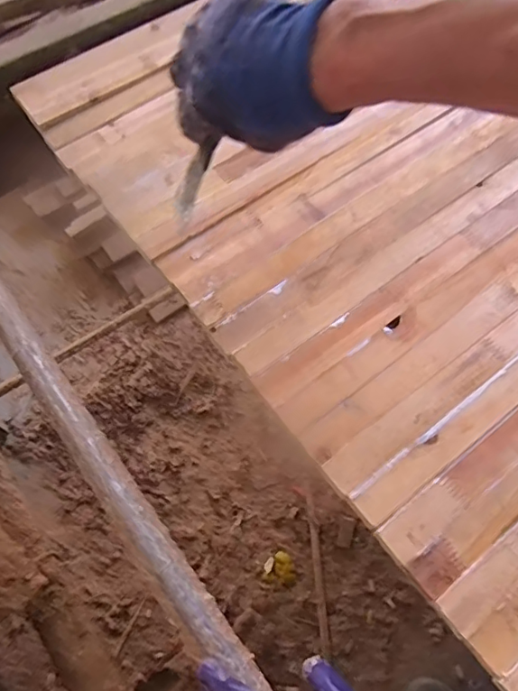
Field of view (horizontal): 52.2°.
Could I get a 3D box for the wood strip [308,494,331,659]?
[{"bbox_3d":[0.129,0.491,1.150,0.017,0.007,0.317,-3,65,-2],"label":"wood strip"}]

